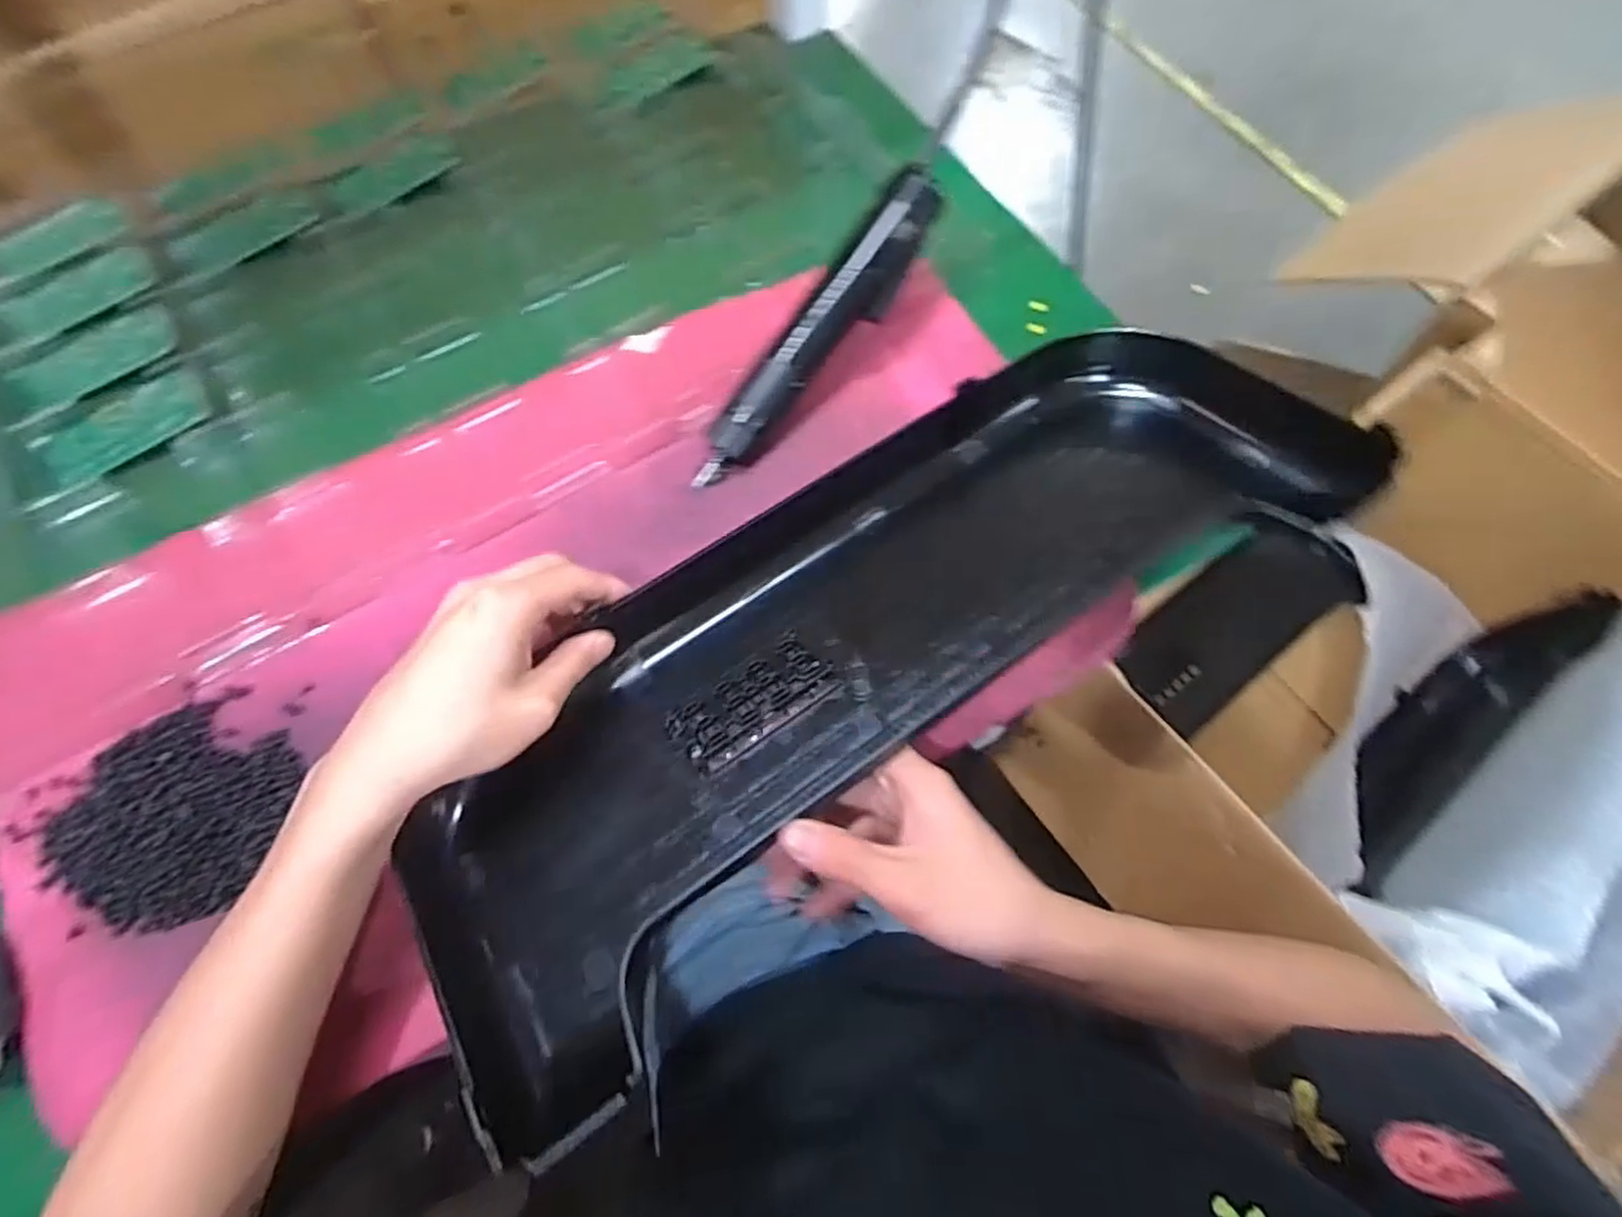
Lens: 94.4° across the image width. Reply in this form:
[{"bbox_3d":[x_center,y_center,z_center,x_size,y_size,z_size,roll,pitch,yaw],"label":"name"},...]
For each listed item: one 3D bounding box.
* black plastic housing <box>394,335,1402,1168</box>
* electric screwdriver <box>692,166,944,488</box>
[{"bbox_3d":[0.036,0.011,0.393,0.481,0.093,0.184,-35,69,-14],"label":"black plastic housing"},{"bbox_3d":[0.002,-0.165,0.452,0.037,0.026,0.218,42,97,18],"label":"electric screwdriver"}]

